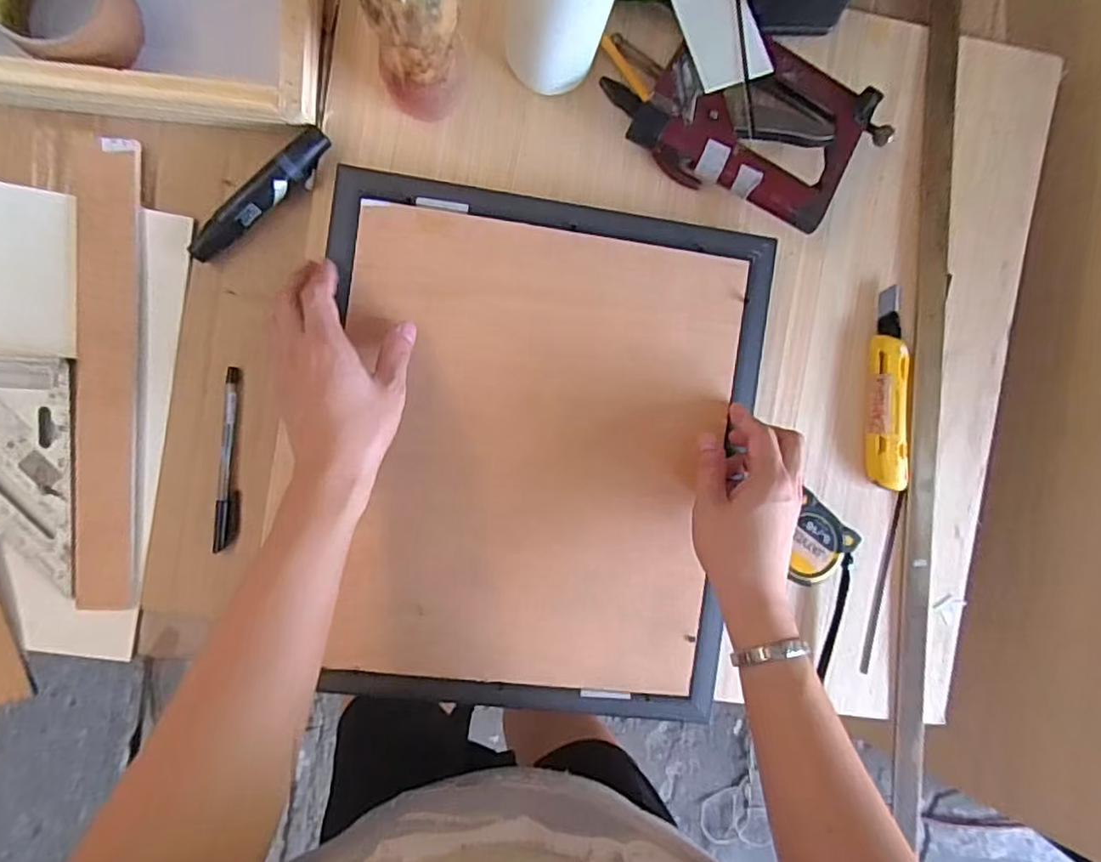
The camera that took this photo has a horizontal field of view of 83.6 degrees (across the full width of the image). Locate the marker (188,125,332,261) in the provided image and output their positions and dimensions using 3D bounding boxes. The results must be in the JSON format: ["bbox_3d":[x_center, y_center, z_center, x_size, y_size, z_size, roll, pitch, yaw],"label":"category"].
[{"bbox_3d":[-0.218,-0.177,0.464,0.130,0.024,0.023,-44,95,-2],"label":"marker"}]

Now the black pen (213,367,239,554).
[{"bbox_3d":[-0.251,0.022,0.479,0.013,0.008,0.141,7,91,-5],"label":"black pen"}]

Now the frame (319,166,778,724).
[{"bbox_3d":[-0.008,0.016,0.482,0.325,0.017,0.395,7,91,-5],"label":"frame"}]

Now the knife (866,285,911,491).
[{"bbox_3d":[0.284,-0.035,0.518,0.038,0.015,0.166,-3,92,-5],"label":"knife"}]

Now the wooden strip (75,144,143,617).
[{"bbox_3d":[-0.335,-0.040,0.466,0.041,0.009,0.348,3,91,-5],"label":"wooden strip"}]

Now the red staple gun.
[{"bbox_3d":[0.165,-0.240,0.487,0.186,0.042,0.129,28,89,-5],"label":"red staple gun"}]

